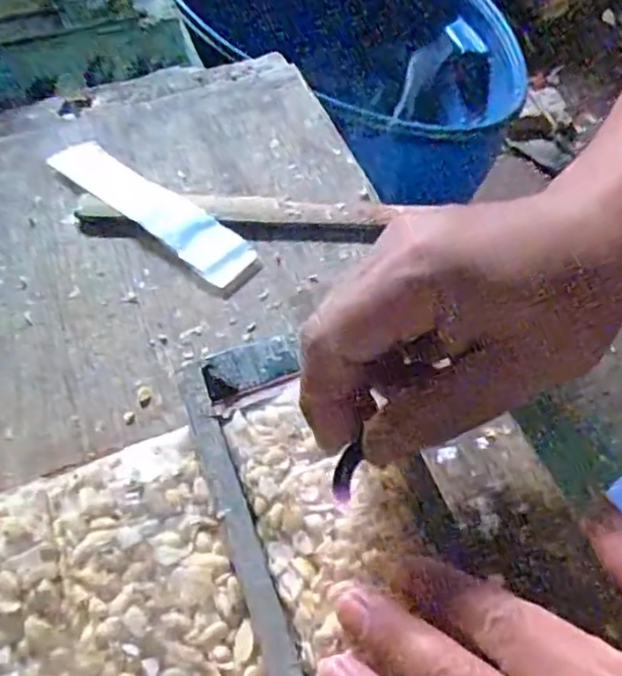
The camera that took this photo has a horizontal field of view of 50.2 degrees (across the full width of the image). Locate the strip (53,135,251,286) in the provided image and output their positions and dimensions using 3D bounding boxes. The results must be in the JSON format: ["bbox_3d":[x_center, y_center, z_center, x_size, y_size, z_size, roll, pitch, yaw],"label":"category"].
[{"bbox_3d":[-0.100,-0.084,0.400,0.160,0.008,0.031,37,64,22],"label":"strip"}]

